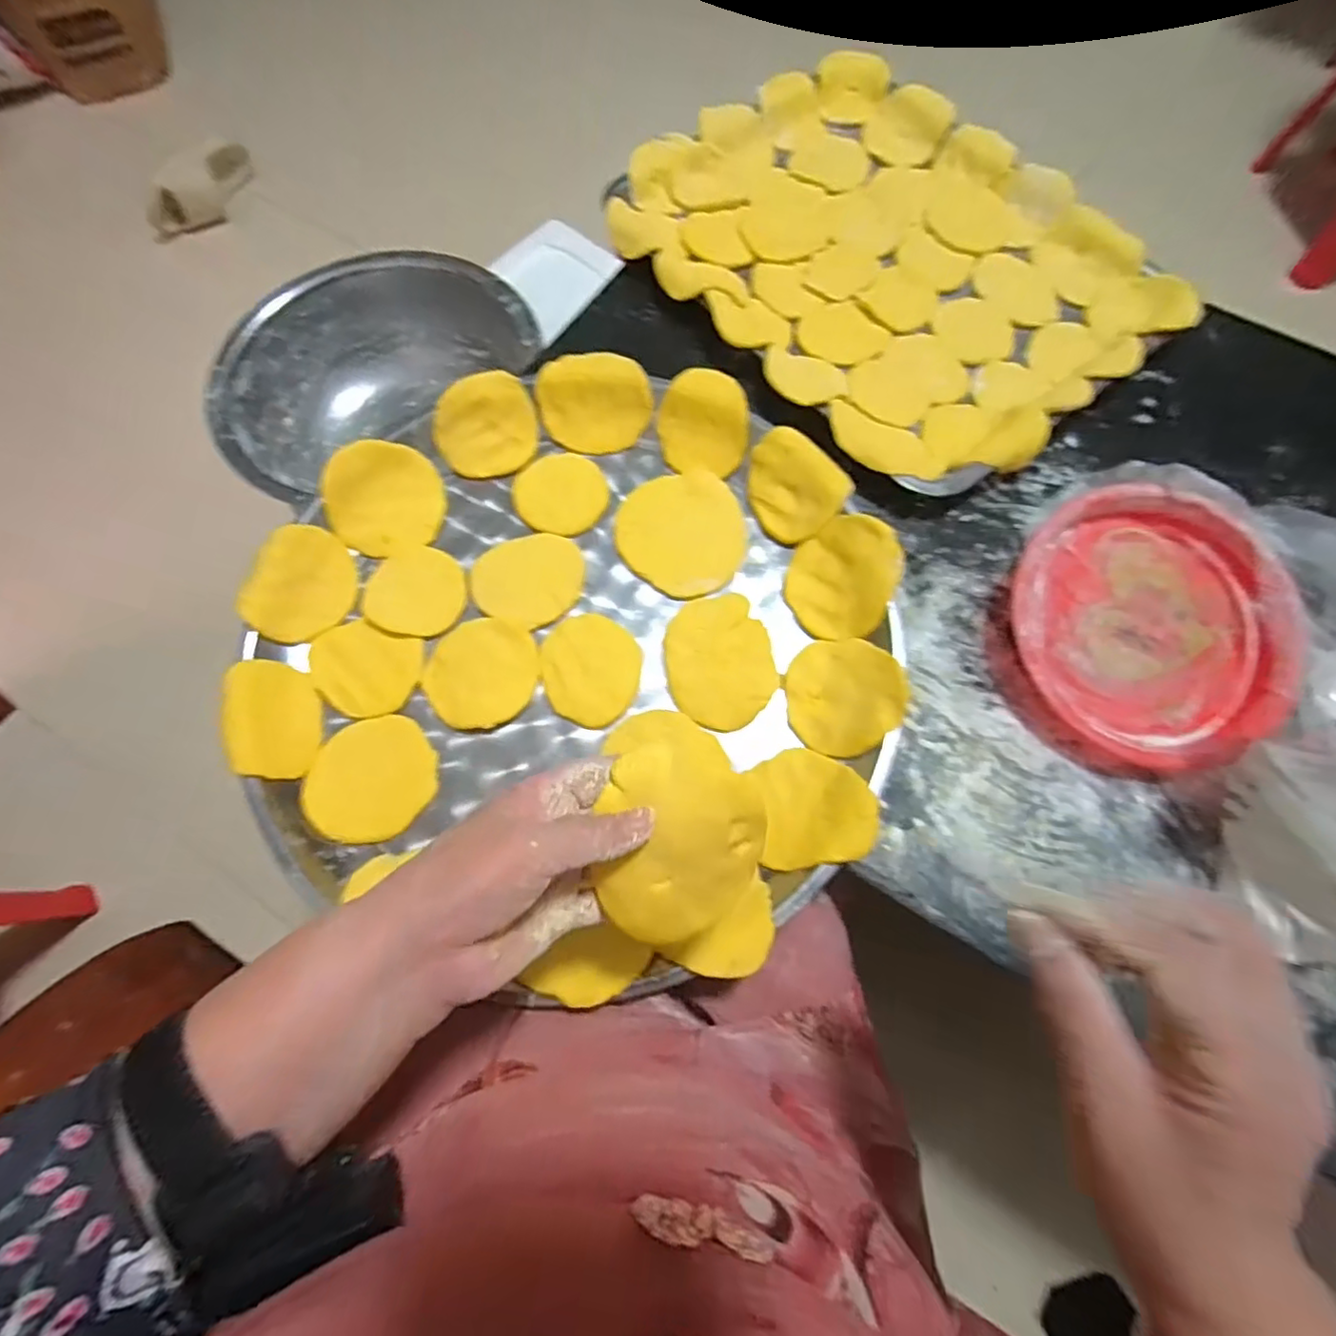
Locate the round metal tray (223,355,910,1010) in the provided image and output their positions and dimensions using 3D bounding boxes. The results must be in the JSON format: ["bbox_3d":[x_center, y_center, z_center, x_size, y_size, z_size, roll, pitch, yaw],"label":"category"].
[{"bbox_3d":[-0.058,-0.024,0.435,0.429,0.042,0.417,0,73,-1],"label":"round metal tray"}]

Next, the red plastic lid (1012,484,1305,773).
[{"bbox_3d":[0.331,-0.029,0.432,0.189,0.030,0.182,0,79,-2],"label":"red plastic lid"}]

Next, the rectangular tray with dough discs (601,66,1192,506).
[{"bbox_3d":[0.192,-0.377,0.566,0.368,0.044,0.457,-37,74,-11],"label":"rectangular tray with dough discs"}]

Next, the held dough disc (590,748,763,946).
[{"bbox_3d":[0.006,0.084,0.288,0.071,0.012,0.088,13,94,-3],"label":"held dough disc"}]

